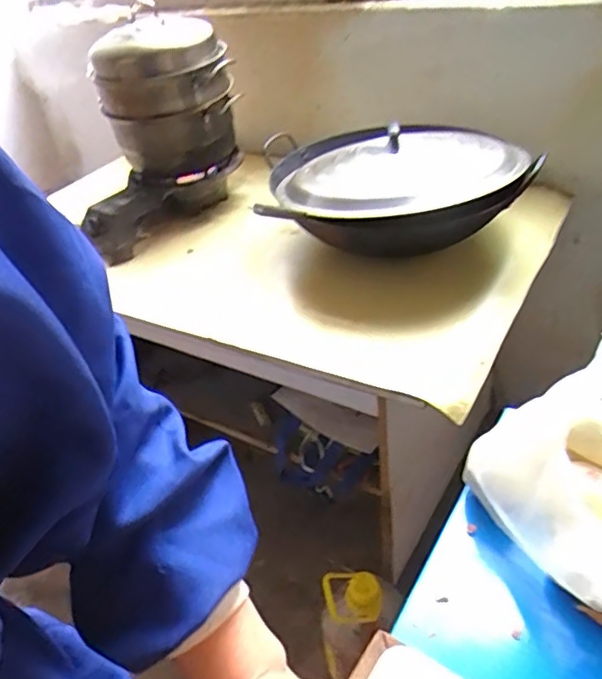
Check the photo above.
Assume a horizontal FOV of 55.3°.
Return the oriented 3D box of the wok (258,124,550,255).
[{"bbox_3d":[0.158,-0.272,1.010,0.427,0.152,0.377,-6,39,4],"label":"wok"}]

